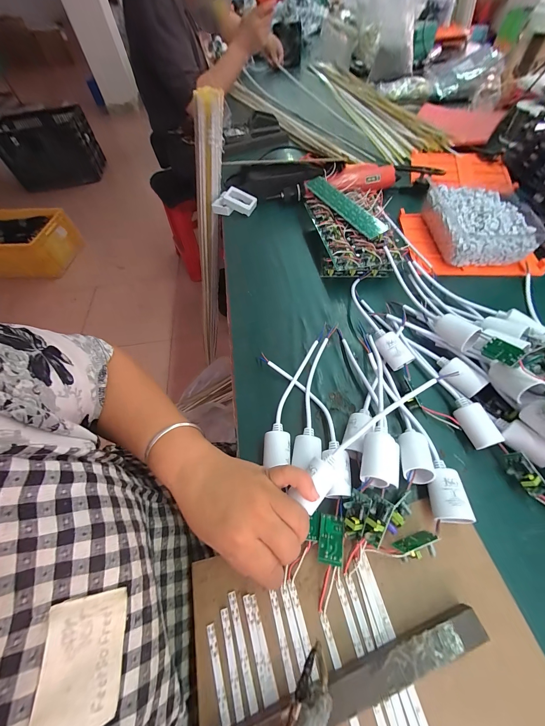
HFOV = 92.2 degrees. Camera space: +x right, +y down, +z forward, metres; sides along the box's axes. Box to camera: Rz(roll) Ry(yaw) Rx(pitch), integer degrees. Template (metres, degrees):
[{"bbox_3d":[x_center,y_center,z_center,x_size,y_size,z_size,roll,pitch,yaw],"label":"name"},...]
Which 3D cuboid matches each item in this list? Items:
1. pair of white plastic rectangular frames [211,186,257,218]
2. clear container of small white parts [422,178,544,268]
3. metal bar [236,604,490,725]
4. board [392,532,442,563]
[{"bbox_3d":[-0.080,-0.335,0.547,0.087,0.034,0.042,15,59,14],"label":"pair of white plastic rectangular frames"},{"bbox_3d":[0.341,-0.236,0.441,0.137,0.049,0.172,-4,59,2],"label":"clear container of small white parts"},{"bbox_3d":[0.055,0.237,0.191,0.216,0.019,0.023,-19,59,-8],"label":"metal bar"},{"bbox_3d":[0.126,0.161,0.230,0.036,0.022,0.019,-16,83,-9],"label":"board"}]

